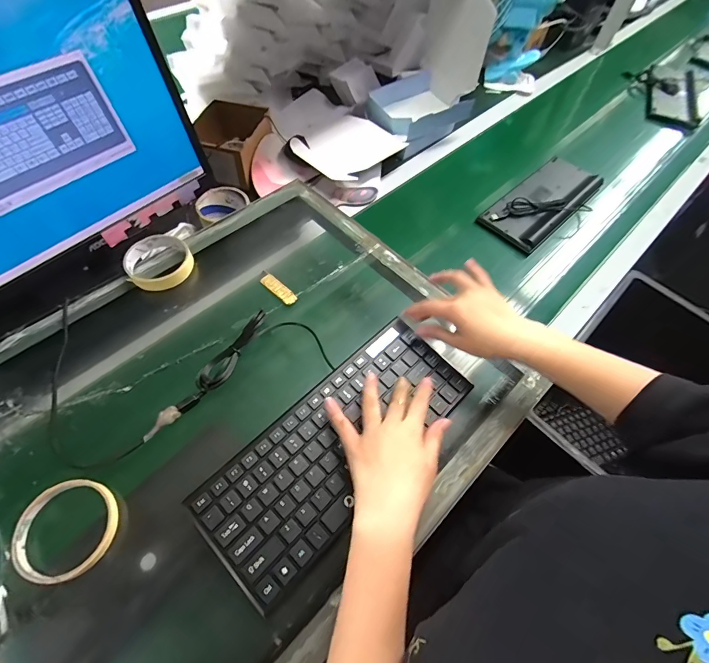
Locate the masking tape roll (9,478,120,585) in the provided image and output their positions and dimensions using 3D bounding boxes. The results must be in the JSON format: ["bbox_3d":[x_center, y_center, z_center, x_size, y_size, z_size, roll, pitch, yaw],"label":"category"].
[{"bbox_3d":[-0.266,0.182,0.343,0.087,0.016,0.083,0,61,-1],"label":"masking tape roll"}]

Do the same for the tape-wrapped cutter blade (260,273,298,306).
[{"bbox_3d":[-0.103,-0.058,0.501,0.019,0.005,0.061,-41,69,-21],"label":"tape-wrapped cutter blade"}]

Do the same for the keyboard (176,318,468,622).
[{"bbox_3d":[-0.012,0.110,0.385,0.125,0.014,0.297,38,64,18],"label":"keyboard"}]

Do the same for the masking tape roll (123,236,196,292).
[{"bbox_3d":[-0.264,-0.092,0.505,0.083,0.027,0.085,0,61,-1],"label":"masking tape roll"}]

